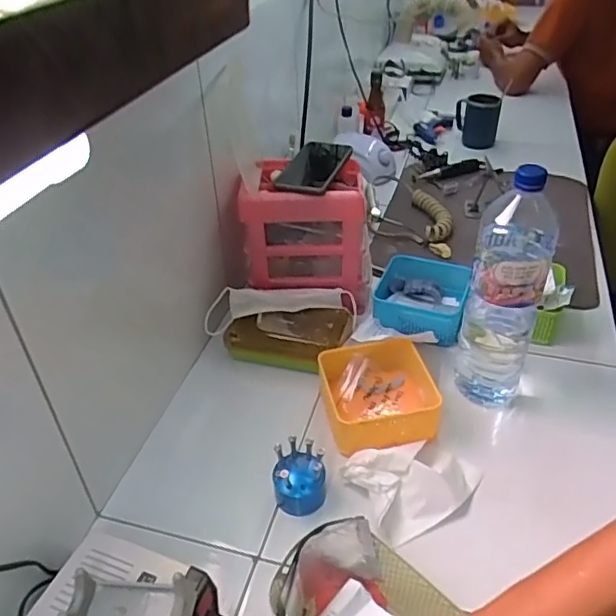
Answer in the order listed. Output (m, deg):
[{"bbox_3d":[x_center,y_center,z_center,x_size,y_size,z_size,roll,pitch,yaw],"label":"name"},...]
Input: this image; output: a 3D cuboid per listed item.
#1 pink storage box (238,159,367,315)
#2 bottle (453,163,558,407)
[{"bbox_3d":[0.000,-0.125,0.900,0.189,0.162,0.132,-1,37,2],"label":"pink storage box"},{"bbox_3d":[0.236,-0.018,0.701,0.085,0.309,0.083,15,40,20],"label":"bottle"}]

